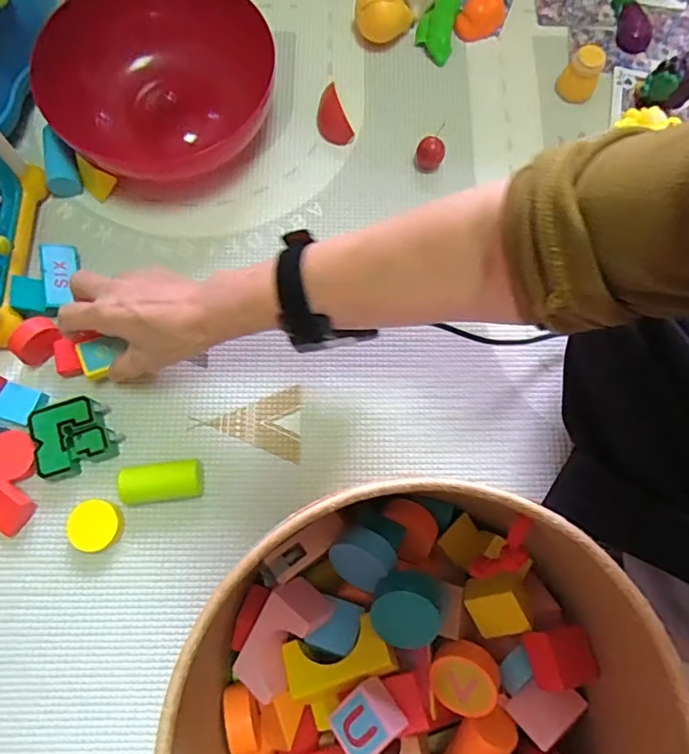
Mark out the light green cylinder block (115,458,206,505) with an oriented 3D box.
[{"bbox_3d":[-0.147,0.085,0.423,0.065,0.031,0.027,-7,75,-3],"label":"light green cylinder block"}]

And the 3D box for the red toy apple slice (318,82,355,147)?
[{"bbox_3d":[-0.013,-0.255,0.518,0.026,0.026,0.052,-23,77,-7],"label":"red toy apple slice"}]

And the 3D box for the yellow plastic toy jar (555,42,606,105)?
[{"bbox_3d":[0.238,-0.305,0.528,0.036,0.044,0.031,26,76,6],"label":"yellow plastic toy jar"}]

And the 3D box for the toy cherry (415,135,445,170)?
[{"bbox_3d":[0.083,-0.217,0.511,0.027,0.024,0.021,16,75,4],"label":"toy cherry"}]

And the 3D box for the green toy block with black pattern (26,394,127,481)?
[{"bbox_3d":[-0.223,0.048,0.434,0.057,0.024,0.055,-23,77,-6],"label":"green toy block with black pattern"}]

